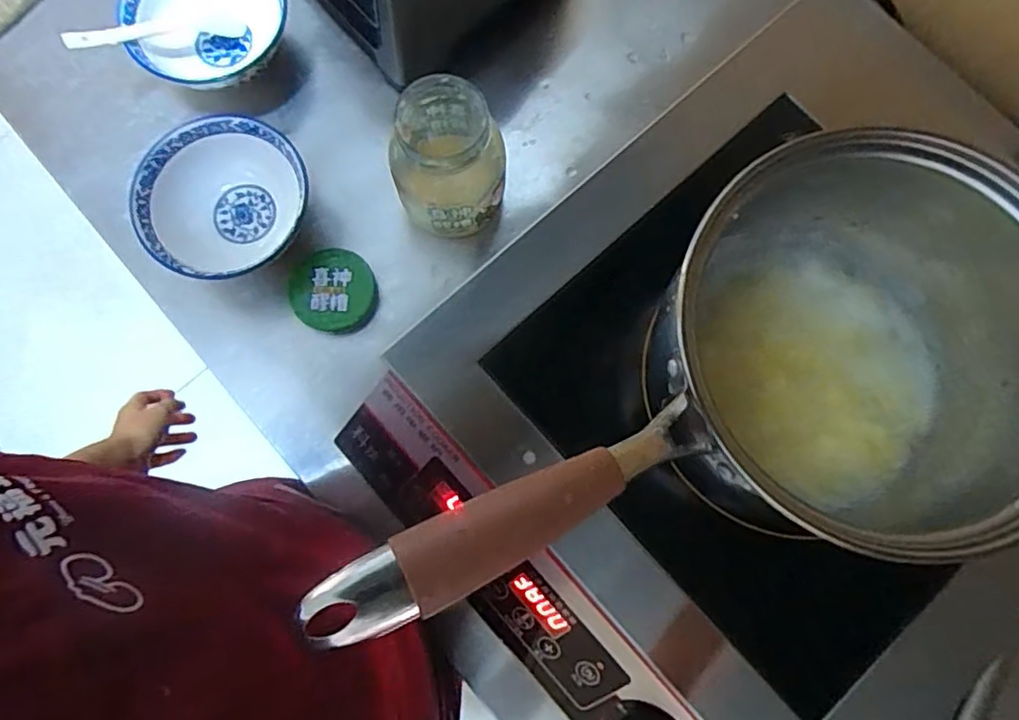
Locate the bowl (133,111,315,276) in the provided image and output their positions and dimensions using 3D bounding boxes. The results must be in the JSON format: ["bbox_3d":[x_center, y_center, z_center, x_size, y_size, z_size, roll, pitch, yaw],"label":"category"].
[{"bbox_3d":[-0.267,-0.147,0.583,0.155,0.060,0.149,0,78,-1],"label":"bowl"}]

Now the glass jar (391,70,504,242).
[{"bbox_3d":[-0.056,-0.184,0.565,0.099,0.129,0.106,0,78,-1],"label":"glass jar"}]

